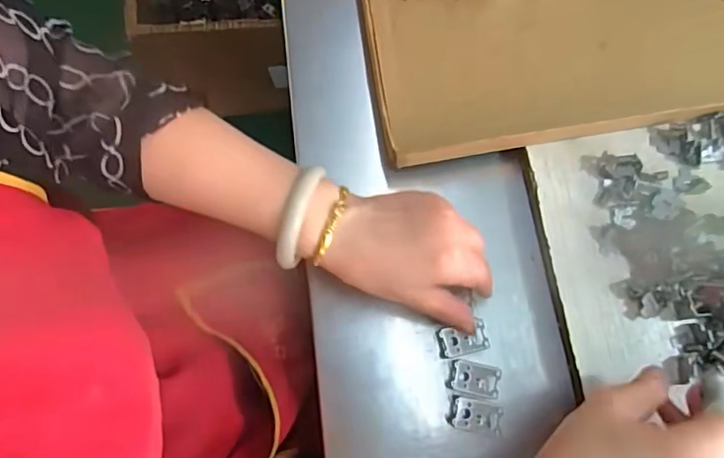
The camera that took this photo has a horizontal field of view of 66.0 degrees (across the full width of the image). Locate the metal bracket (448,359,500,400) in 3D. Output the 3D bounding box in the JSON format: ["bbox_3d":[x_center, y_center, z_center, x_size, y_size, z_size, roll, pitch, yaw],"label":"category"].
[{"bbox_3d":[0.080,0.107,0.399,0.036,0.009,0.021,11,76,3],"label":"metal bracket"}]

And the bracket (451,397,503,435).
[{"bbox_3d":[0.081,0.131,0.391,0.032,0.008,0.019,11,76,3],"label":"bracket"}]

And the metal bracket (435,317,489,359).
[{"bbox_3d":[0.073,0.081,0.407,0.036,0.007,0.022,-14,76,-3],"label":"metal bracket"}]

